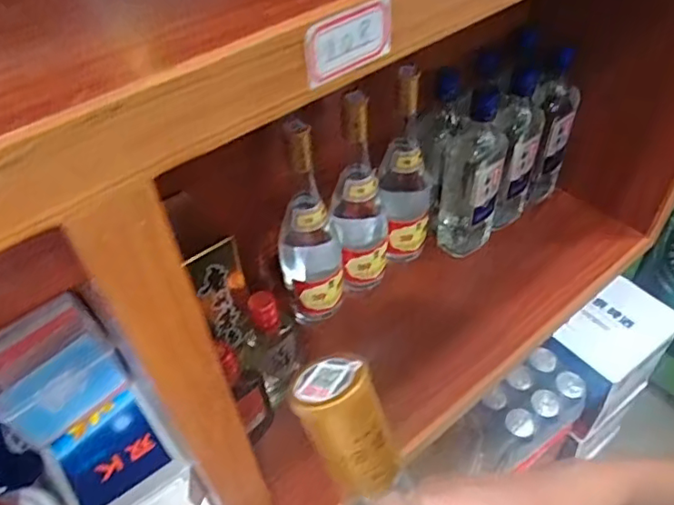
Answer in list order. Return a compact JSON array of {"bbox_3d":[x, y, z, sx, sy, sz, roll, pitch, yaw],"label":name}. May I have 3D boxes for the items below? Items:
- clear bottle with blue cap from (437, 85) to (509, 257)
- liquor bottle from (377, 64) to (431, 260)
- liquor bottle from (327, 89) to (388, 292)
[{"bbox_3d":[0.172,-0.095,0.716,0.075,0.223,0.061,9,48,13],"label":"clear bottle with blue cap"},{"bbox_3d":[0.085,-0.101,0.698,0.068,0.245,0.081,2,47,6],"label":"liquor bottle"},{"bbox_3d":[0.025,-0.056,0.668,0.071,0.252,0.059,-6,46,0],"label":"liquor bottle"}]

